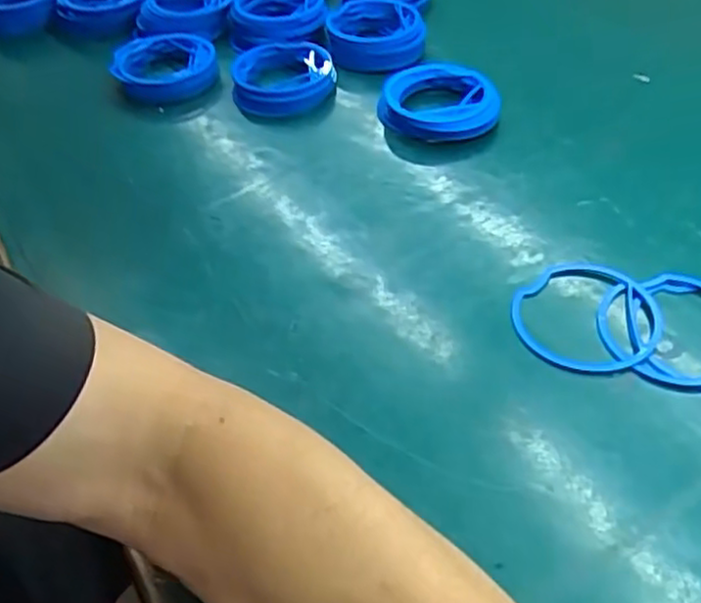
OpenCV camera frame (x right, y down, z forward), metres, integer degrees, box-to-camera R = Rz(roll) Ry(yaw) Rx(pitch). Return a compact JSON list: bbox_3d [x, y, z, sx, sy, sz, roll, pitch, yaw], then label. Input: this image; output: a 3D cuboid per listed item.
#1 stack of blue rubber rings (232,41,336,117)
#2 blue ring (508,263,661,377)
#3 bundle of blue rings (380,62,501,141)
[{"bbox_3d":[-0.065,-0.212,0.679,0.094,0.032,0.086,1,47,6],"label":"stack of blue rubber rings"},{"bbox_3d":[0.155,0.008,0.472,0.090,0.008,0.092,-2,46,3],"label":"blue ring"},{"bbox_3d":[0.078,-0.181,0.646,0.104,0.035,0.078,2,47,7],"label":"bundle of blue rings"}]

